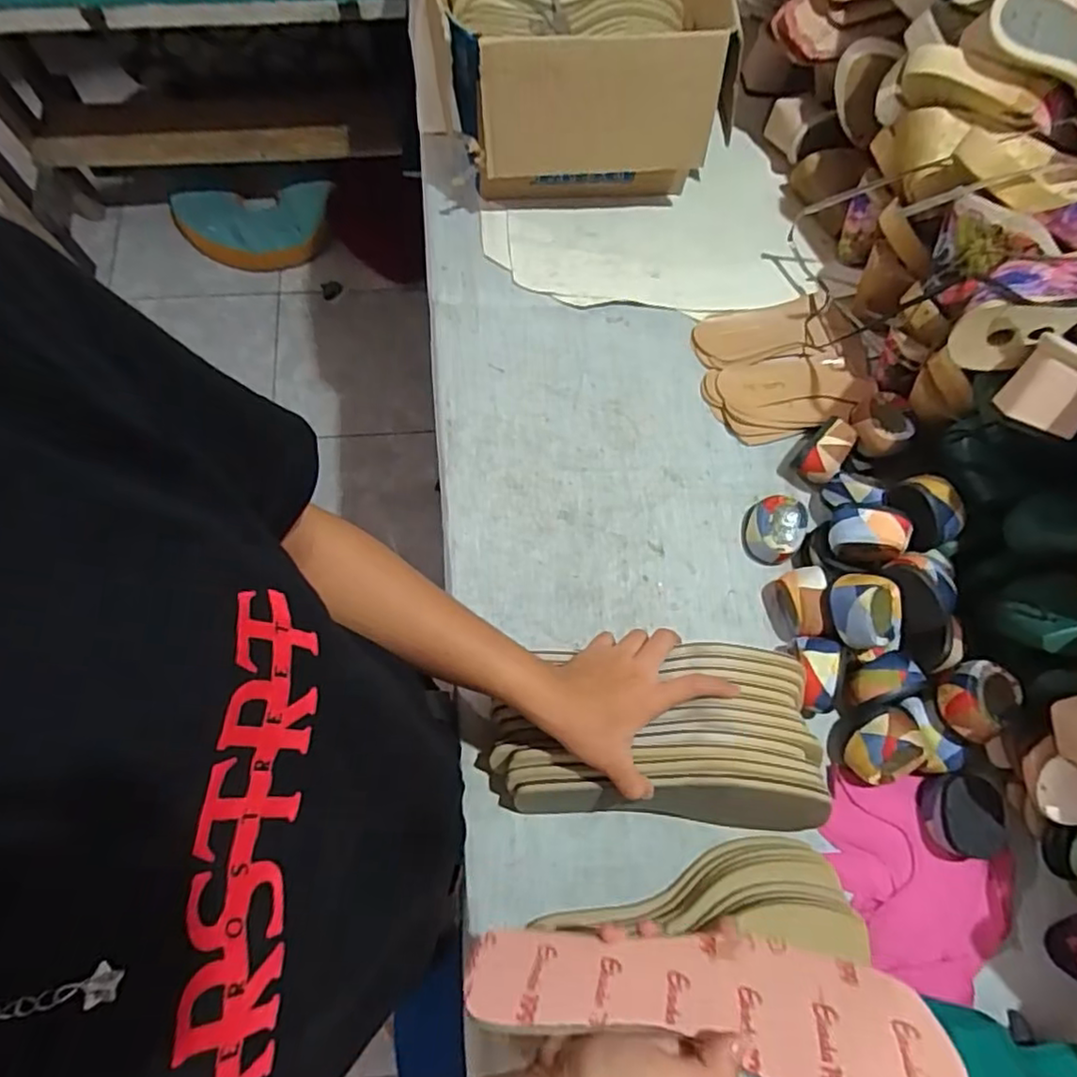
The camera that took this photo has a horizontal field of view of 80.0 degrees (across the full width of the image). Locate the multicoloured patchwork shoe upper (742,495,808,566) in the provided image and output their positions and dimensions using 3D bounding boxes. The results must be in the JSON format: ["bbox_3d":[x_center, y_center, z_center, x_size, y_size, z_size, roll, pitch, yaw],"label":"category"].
[{"bbox_3d":[0.224,-0.009,0.608,0.049,0.038,0.058,25,71,5],"label":"multicoloured patchwork shoe upper"}]

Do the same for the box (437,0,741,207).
[{"bbox_3d":[0.043,-0.569,0.708,0.325,0.189,0.354,-3,71,-5],"label":"box"}]

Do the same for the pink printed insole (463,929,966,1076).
[{"bbox_3d":[0.082,0.241,0.340,0.235,0.075,0.005,2,105,15],"label":"pink printed insole"}]

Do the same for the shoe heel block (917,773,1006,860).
[{"bbox_3d":[0.345,0.226,0.523,0.055,0.030,0.061,4,72,-1],"label":"shoe heel block"}]

